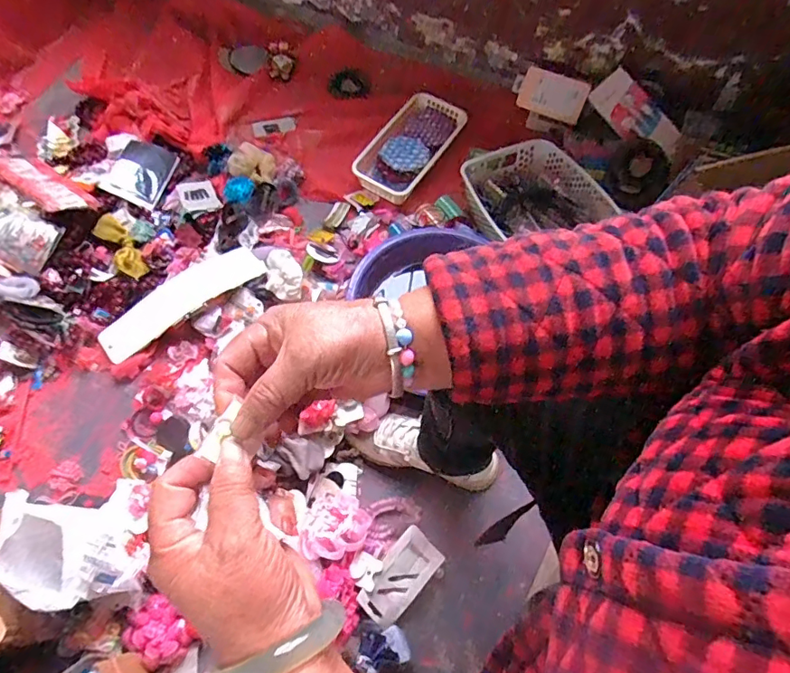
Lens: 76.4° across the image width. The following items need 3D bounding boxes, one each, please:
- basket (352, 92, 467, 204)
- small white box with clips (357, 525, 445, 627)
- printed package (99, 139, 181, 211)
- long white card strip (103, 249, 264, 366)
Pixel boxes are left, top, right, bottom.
[{"bbox_3d":[0.038,-0.395,1.041,0.135,0.057,0.269,32,68,11],"label":"basket"},{"bbox_3d":[0.008,0.330,0.692,0.067,0.019,0.124,49,62,-6],"label":"small white box with clips"},{"bbox_3d":[-0.506,-0.324,1.002,0.099,0.026,0.157,24,51,-24],"label":"printed package"},{"bbox_3d":[-0.365,-0.064,0.862,0.288,0.024,0.076,-35,71,-17],"label":"long white card strip"}]

